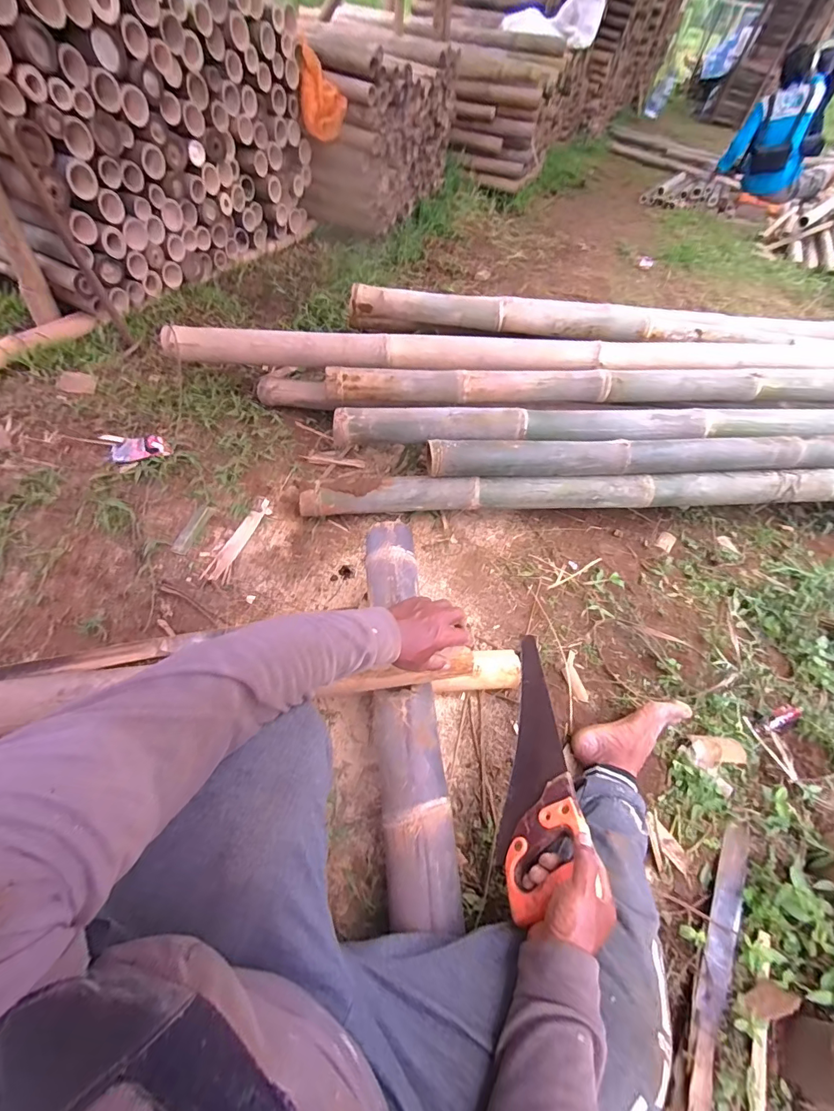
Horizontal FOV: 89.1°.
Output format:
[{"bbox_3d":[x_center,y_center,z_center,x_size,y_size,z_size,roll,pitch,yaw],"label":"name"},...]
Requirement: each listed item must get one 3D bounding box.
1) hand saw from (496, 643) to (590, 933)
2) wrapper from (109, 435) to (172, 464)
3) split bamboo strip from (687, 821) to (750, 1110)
[{"bbox_3d":[0.176,0.299,0.668,0.026,0.124,0.445,46,26,-17],"label":"hand saw"},{"bbox_3d":[-0.691,-0.266,1.059,0.131,0.016,0.086,-11,55,-19],"label":"wrapper"},{"bbox_3d":[0.431,0.584,0.608,0.040,0.014,0.419,32,50,21],"label":"split bamboo strip"}]

